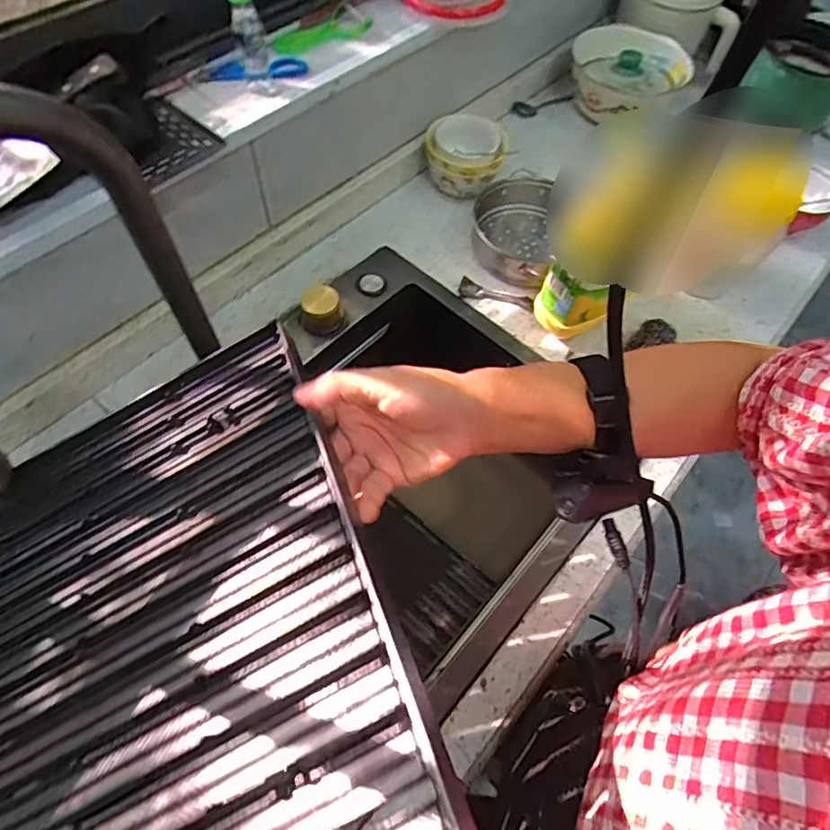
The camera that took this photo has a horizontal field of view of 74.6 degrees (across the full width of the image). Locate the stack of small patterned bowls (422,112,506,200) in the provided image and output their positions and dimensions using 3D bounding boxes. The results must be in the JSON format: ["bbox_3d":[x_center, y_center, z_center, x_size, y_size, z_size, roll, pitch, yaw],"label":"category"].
[{"bbox_3d":[0.071,-0.381,0.822,0.107,0.101,0.102,6,60,-1],"label":"stack of small patterned bowls"}]

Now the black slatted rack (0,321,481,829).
[{"bbox_3d":[-0.186,0.133,0.307,0.343,0.007,0.345,-30,50,2],"label":"black slatted rack"}]

